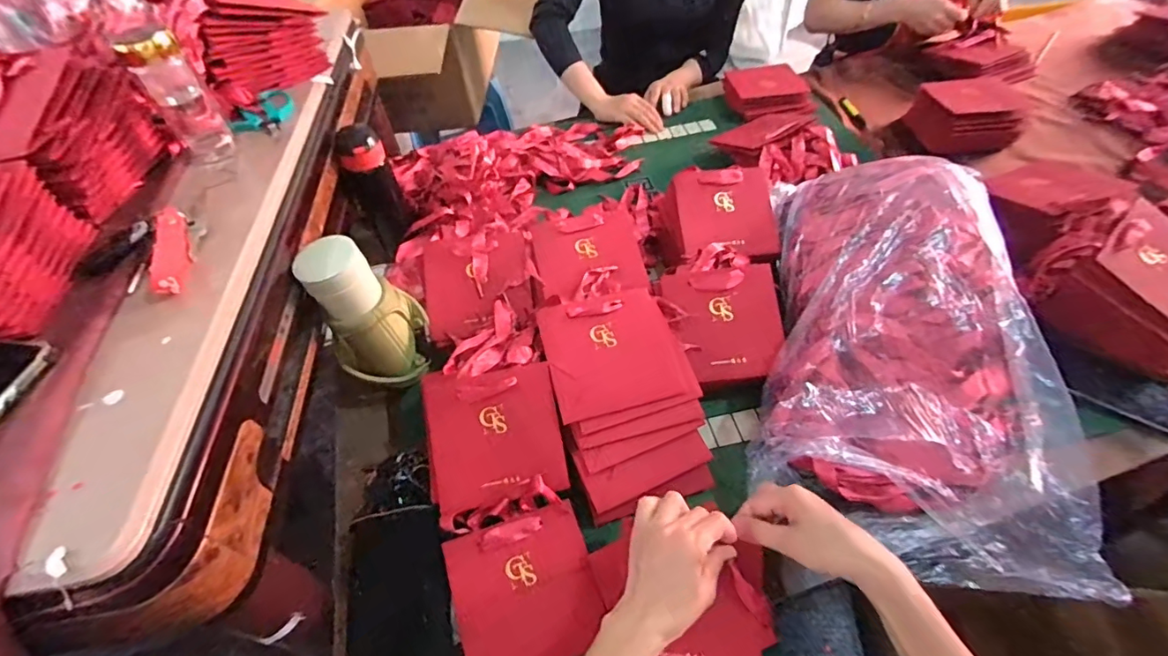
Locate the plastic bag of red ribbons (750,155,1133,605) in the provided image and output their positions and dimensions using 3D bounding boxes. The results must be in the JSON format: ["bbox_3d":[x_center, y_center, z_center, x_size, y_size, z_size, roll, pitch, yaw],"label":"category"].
[{"bbox_3d":[0.372,-0.001,0.603,0.303,0.169,0.502,6,51,10],"label":"plastic bag of red ribbons"}]

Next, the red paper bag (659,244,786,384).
[{"bbox_3d":[0.172,-0.022,0.640,0.135,0.034,0.172,-11,80,3],"label":"red paper bag"}]

